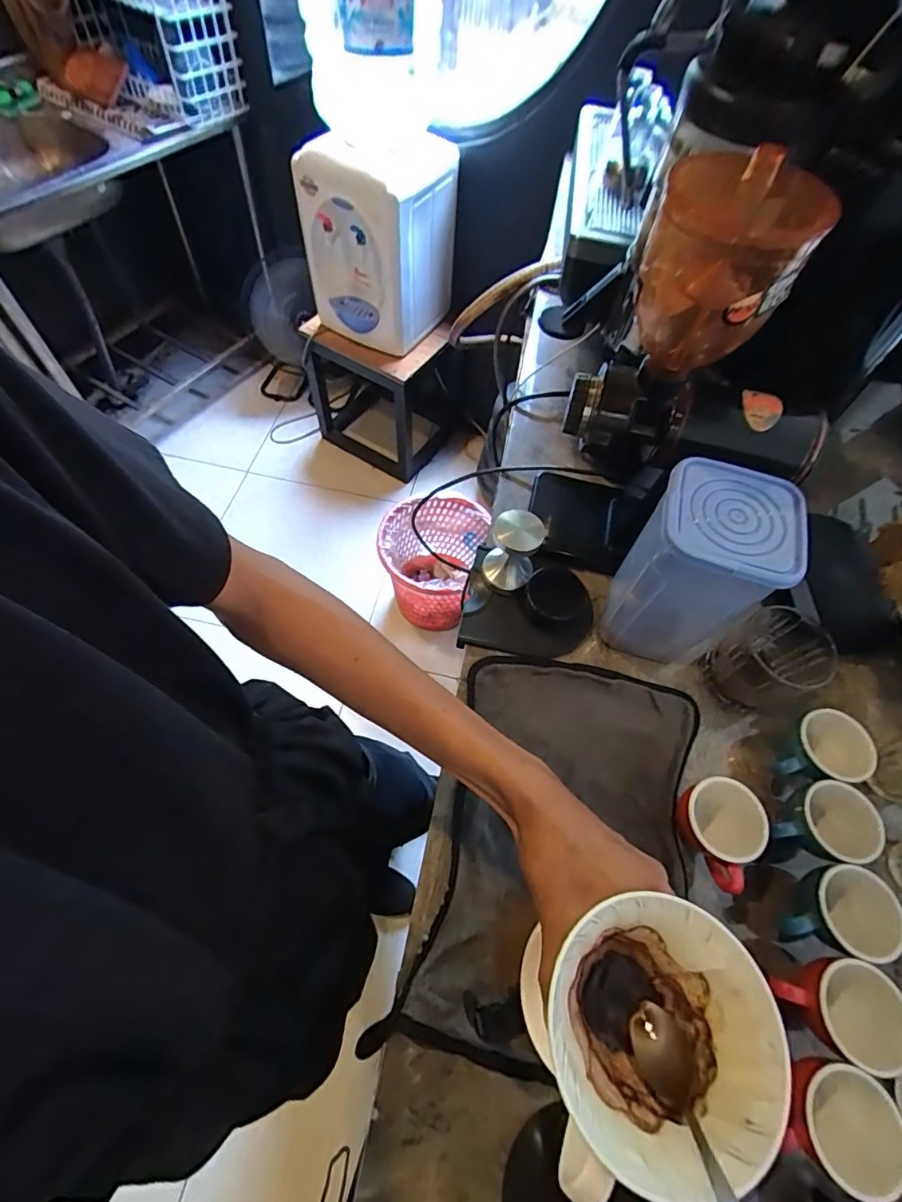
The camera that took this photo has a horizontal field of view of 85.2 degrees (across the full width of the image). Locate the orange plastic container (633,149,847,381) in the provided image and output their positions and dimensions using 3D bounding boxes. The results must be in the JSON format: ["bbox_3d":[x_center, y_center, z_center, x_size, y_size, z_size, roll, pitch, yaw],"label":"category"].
[{"bbox_3d":[0.178,-0.225,0.342,0.093,0.129,0.091,20,62,6],"label":"orange plastic container"}]

